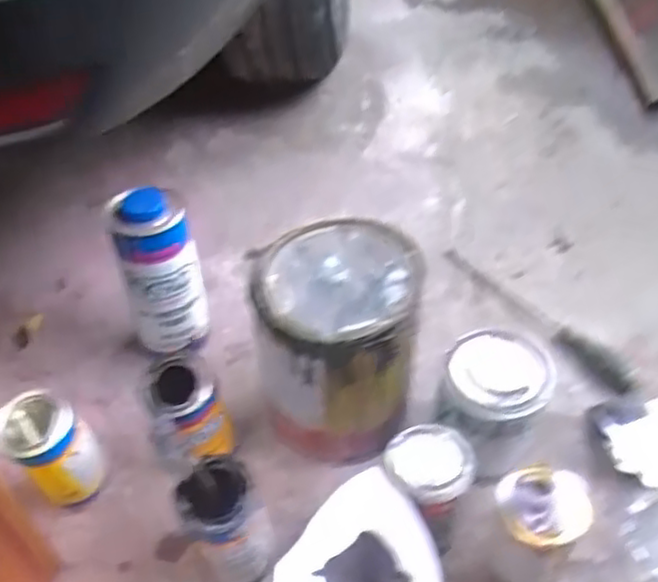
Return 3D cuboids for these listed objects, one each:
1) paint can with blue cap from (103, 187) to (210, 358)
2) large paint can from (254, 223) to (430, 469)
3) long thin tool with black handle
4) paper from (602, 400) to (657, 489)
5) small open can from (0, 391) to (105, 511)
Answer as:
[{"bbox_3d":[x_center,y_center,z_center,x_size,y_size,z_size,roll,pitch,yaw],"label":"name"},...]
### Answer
[{"bbox_3d":[-0.192,-0.014,0.809,0.086,0.209,0.081,-12,49,-9],"label":"paint can with blue cap"},{"bbox_3d":[0.009,0.047,0.719,0.145,0.186,0.158,-1,48,1],"label":"large paint can"},{"bbox_3d":[0.263,0.027,0.888,0.035,0.028,0.296,-28,53,-22],"label":"long thin tool with black handle"},{"bbox_3d":[0.343,0.158,0.750,0.096,0.034,0.096,1,48,2],"label":"paper"},{"bbox_3d":[-0.282,0.169,0.722,0.072,0.134,0.071,30,55,25],"label":"small open can"}]

